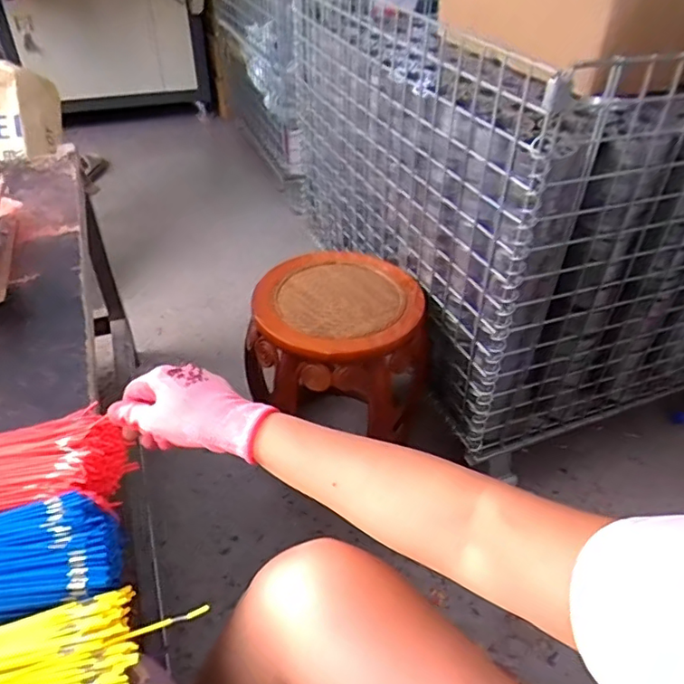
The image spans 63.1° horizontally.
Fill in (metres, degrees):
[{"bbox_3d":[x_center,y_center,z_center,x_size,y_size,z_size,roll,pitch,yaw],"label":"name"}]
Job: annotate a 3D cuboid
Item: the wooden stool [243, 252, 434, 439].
[{"bbox_3d":[-0.007,0.044,1.153,0.309,0.345,0.320,1,40,-1],"label":"wooden stool"}]

